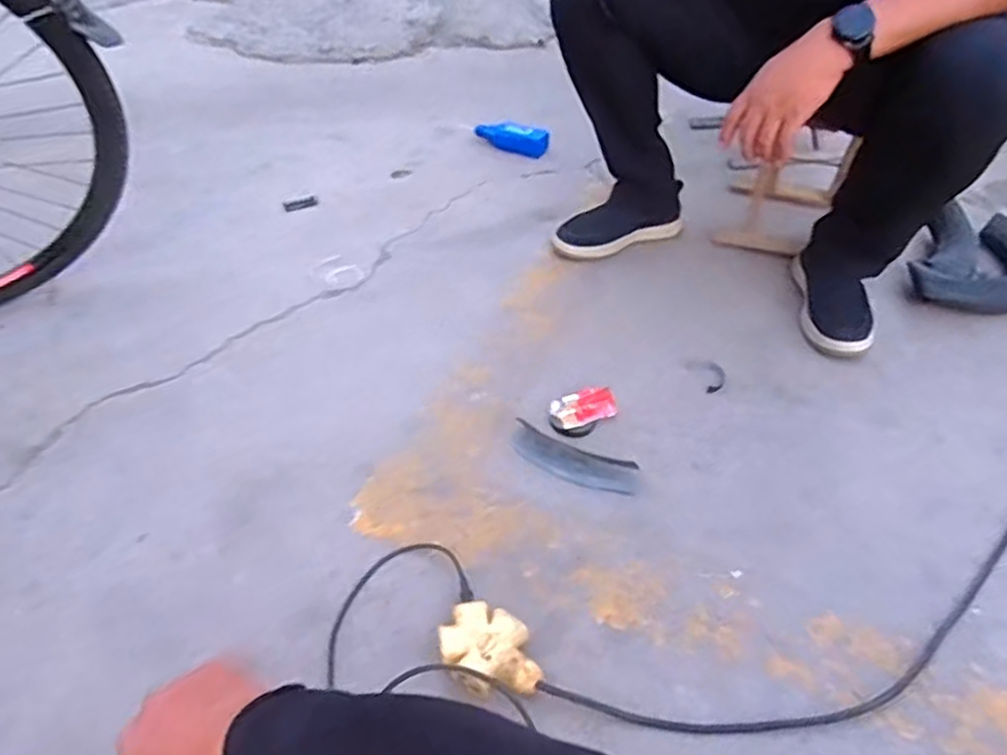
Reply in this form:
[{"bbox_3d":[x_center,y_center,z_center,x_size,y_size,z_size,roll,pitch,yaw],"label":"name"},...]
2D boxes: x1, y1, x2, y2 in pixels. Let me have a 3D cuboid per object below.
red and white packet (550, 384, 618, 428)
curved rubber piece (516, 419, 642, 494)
[{"bbox_3d":[0.121,0.040,1.049,0.097,0.029,0.048,-14,45,-16],"label":"red and white packet"},{"bbox_3d":[0.095,0.115,0.981,0.181,0.018,0.059,20,46,20],"label":"curved rubber piece"}]

